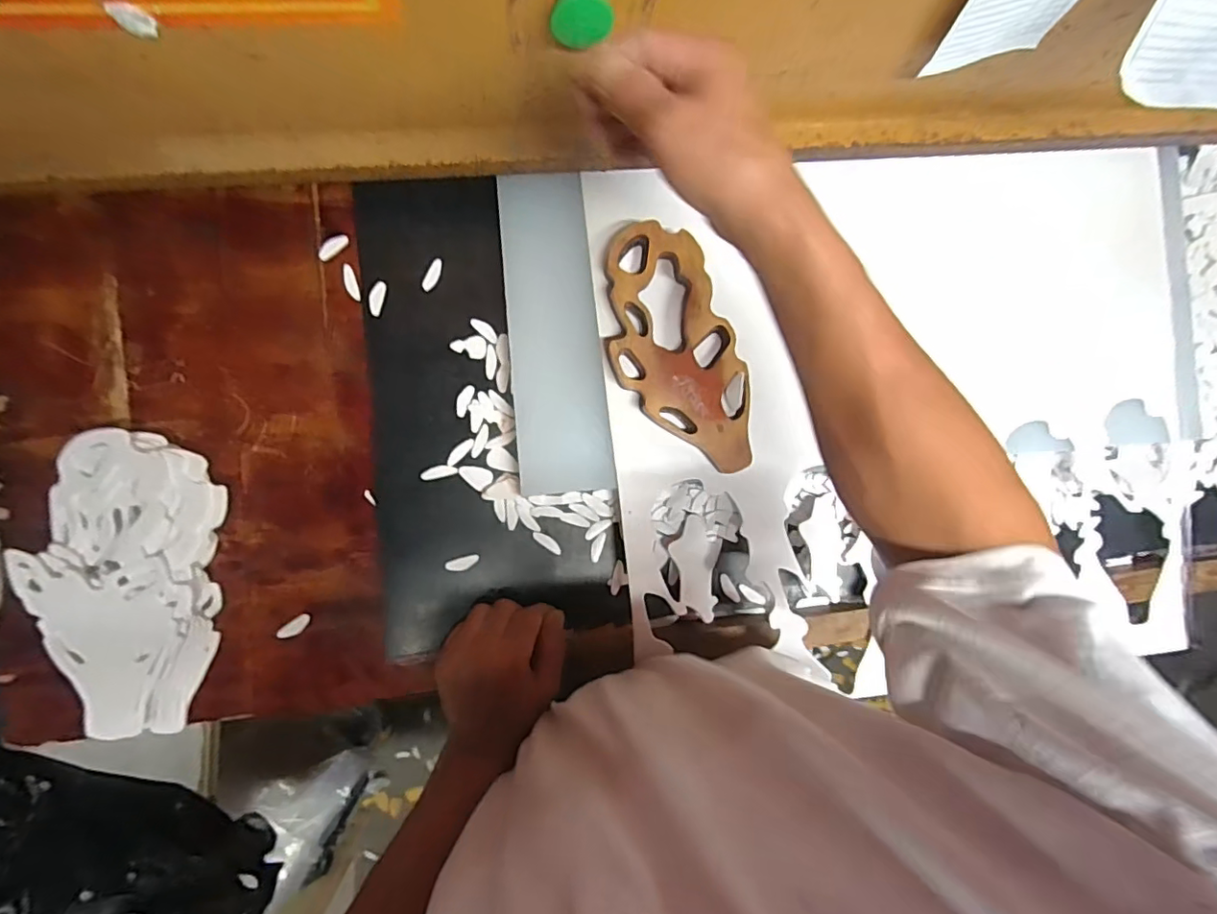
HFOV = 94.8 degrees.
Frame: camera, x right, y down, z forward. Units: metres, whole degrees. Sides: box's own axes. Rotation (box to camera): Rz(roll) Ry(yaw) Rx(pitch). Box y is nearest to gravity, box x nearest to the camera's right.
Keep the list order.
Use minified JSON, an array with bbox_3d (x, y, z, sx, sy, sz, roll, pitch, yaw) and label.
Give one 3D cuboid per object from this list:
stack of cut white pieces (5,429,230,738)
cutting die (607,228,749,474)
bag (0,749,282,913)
[{"bbox_3d":[-0.400,0.103,0.466,0.127,0.045,0.247,11,87,-6],"label":"stack of cut white pieces"},{"bbox_3d":[0.057,-0.091,0.502,0.105,0.029,0.227,-22,91,-7],"label":"cutting die"},{"bbox_3d":[-0.603,0.437,0.560,0.466,0.063,0.256,21,91,-9],"label":"bag"}]

